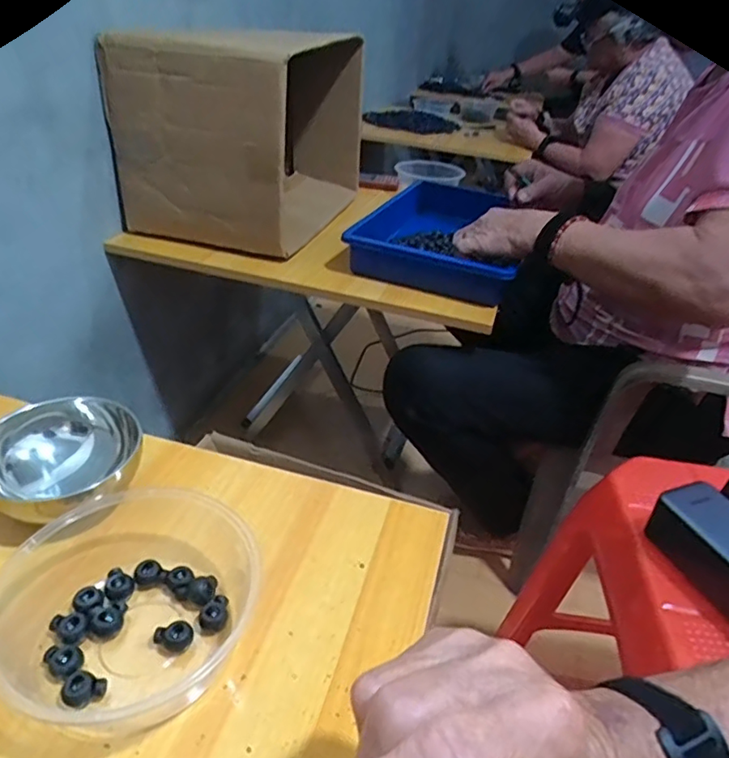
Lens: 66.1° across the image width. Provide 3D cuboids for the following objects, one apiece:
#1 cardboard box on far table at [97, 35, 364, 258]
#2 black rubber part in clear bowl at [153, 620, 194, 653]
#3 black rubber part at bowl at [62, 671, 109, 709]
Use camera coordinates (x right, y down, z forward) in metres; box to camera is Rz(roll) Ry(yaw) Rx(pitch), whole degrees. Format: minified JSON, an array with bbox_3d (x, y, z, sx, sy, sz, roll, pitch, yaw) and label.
[{"bbox_3d":[-0.185,-0.404,0.931,0.274,0.274,0.369,14,35,12],"label":"cardboard box on far table"},{"bbox_3d":[-0.116,0.157,0.341,0.020,0.014,0.018,-26,45,-37],"label":"black rubber part in clear bowl"},{"bbox_3d":[-0.155,0.173,0.311,0.021,0.014,0.015,7,35,3],"label":"black rubber part at bowl"}]

